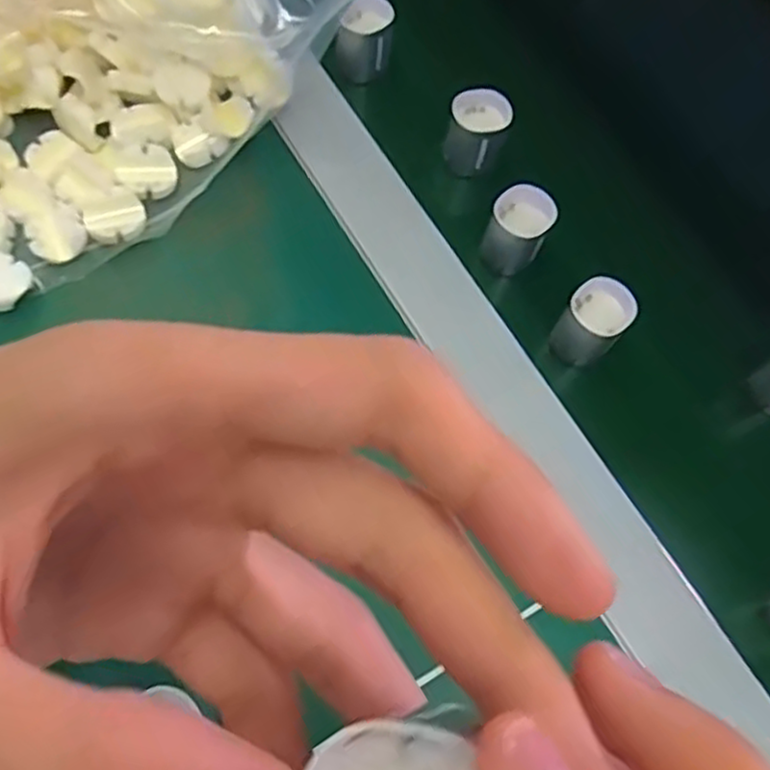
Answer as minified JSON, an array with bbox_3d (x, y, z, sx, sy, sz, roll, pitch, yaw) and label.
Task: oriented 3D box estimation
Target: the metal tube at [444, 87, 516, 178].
[{"bbox_3d":[0.049,-0.135,0.389,0.031,0.034,0.031,1,69,-2],"label":"metal tube"}]

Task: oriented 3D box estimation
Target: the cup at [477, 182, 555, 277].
[{"bbox_3d":[0.067,-0.078,0.365,0.028,0.035,0.033,27,70,7],"label":"cup"}]

